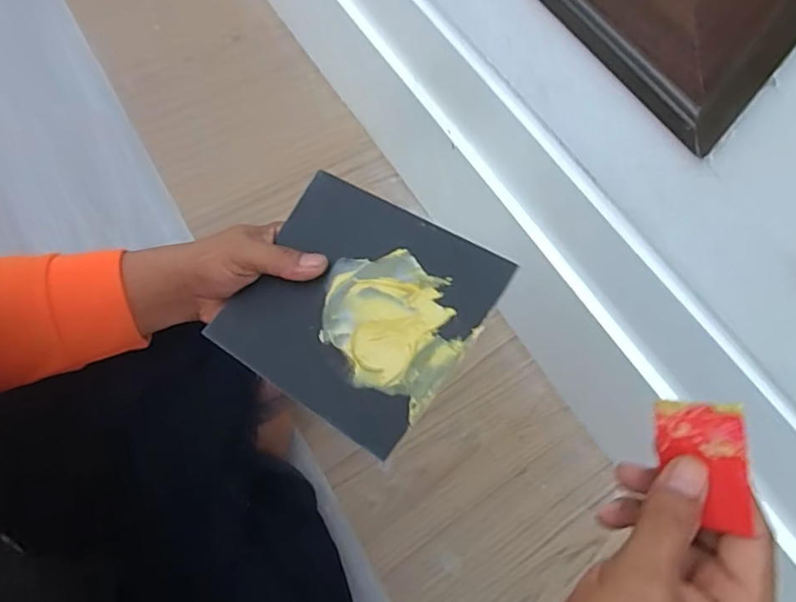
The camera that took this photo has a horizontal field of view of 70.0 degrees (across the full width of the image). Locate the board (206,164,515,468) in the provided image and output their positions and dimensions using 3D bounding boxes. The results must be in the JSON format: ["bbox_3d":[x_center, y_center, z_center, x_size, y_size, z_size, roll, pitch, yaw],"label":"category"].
[{"bbox_3d":[-0.030,0.001,0.392,0.165,0.006,0.150,30,79,23],"label":"board"}]

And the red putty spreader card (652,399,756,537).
[{"bbox_3d":[0.144,0.078,0.271,0.006,0.042,0.057,-2,84,-30],"label":"red putty spreader card"}]

